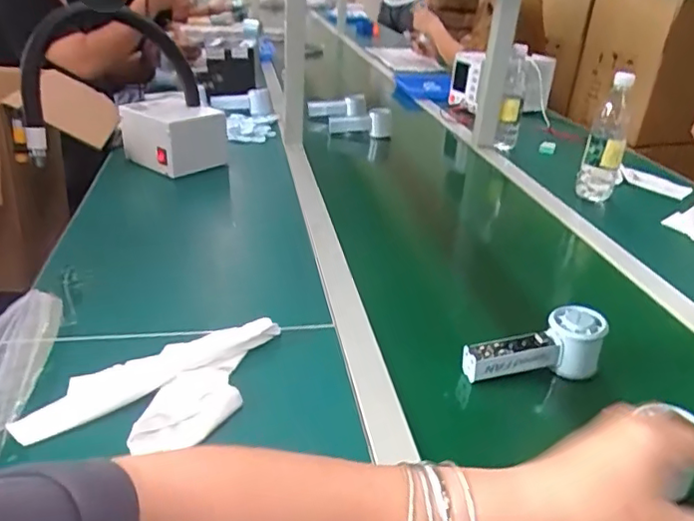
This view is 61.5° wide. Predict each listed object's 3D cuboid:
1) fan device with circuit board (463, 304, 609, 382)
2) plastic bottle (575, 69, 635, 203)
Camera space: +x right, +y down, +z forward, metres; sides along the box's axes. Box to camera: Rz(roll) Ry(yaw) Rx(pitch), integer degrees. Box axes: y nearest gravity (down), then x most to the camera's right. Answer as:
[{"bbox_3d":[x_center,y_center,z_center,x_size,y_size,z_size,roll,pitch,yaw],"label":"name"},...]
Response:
[{"bbox_3d":[0.195,0.096,0.622,0.155,0.062,0.051,-13,30,-6],"label":"fan device with circuit board"},{"bbox_3d":[0.483,-0.225,1.079,0.071,0.216,0.068,15,29,19],"label":"plastic bottle"}]

